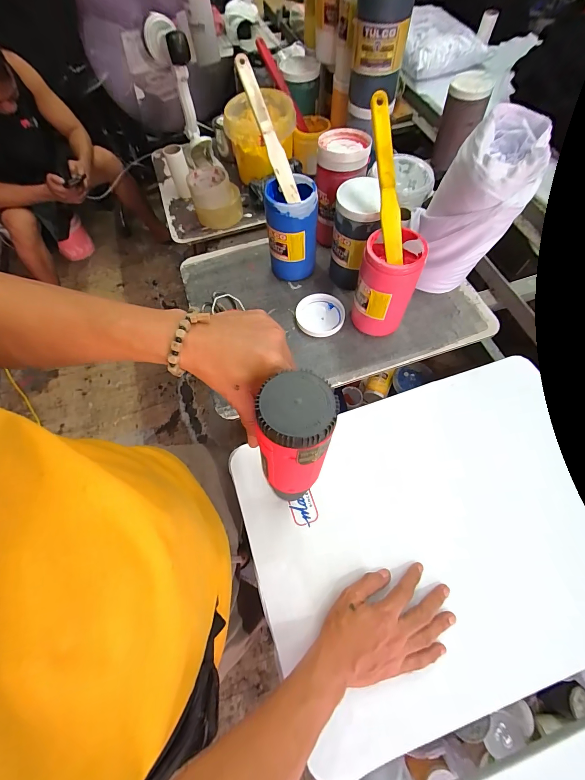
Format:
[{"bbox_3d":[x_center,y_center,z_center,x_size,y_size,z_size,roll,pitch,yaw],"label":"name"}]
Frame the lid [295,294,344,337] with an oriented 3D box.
[{"bbox_3d":[0.054,-0.146,0.628,0.093,0.011,0.098,-1,64,1],"label":"lid"}]

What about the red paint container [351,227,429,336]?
[{"bbox_3d":[0.159,-0.177,0.555,0.094,0.169,0.096,15,65,9],"label":"red paint container"}]

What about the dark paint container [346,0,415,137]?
[{"bbox_3d":[0.157,-0.621,0.594,0.093,0.208,0.080,6,64,5],"label":"dark paint container"}]

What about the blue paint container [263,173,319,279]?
[{"bbox_3d":[-0.002,-0.303,0.623,0.092,0.165,0.095,-5,64,-1],"label":"blue paint container"}]

